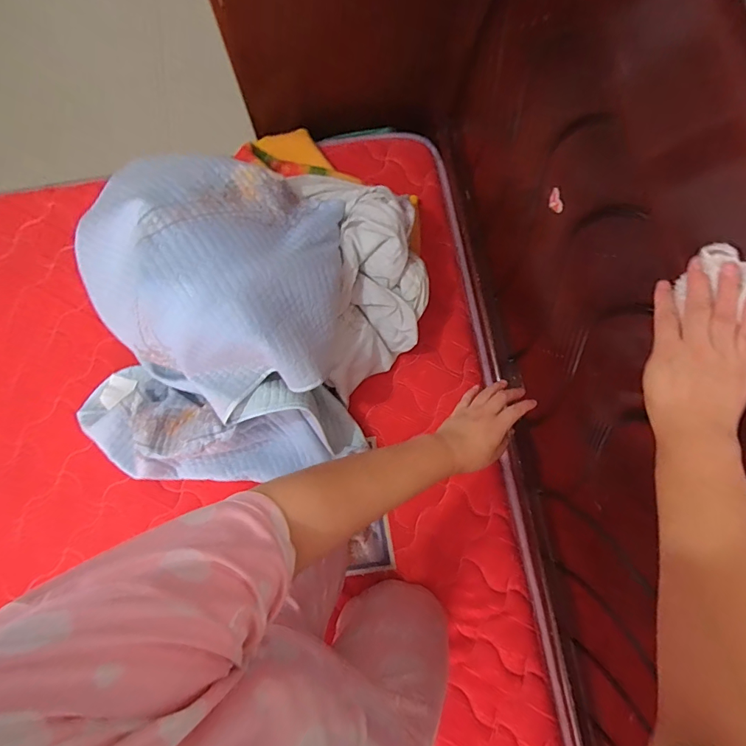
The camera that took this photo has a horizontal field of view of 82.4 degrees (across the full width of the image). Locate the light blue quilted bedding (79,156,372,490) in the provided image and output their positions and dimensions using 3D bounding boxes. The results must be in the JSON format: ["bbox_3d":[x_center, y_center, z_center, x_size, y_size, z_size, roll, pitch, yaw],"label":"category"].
[{"bbox_3d":[-0.320,-0.113,0.799,0.536,0.326,0.591,-5,78,0],"label":"light blue quilted bedding"}]

